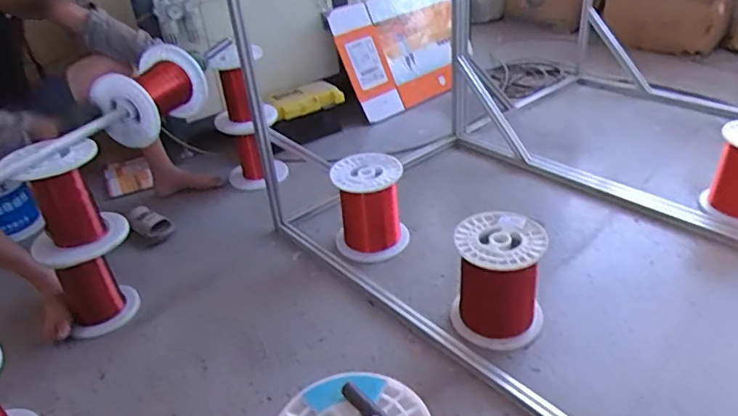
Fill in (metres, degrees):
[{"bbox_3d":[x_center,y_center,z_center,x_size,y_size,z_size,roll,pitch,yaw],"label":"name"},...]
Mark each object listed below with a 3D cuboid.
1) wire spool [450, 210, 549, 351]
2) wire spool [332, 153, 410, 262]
[{"bbox_3d":[0.292,0.170,1.241,0.205,0.234,0.191,2,33,12],"label":"wire spool"},{"bbox_3d":[-0.001,-0.002,1.544,0.195,0.242,0.199,-4,32,2],"label":"wire spool"}]

